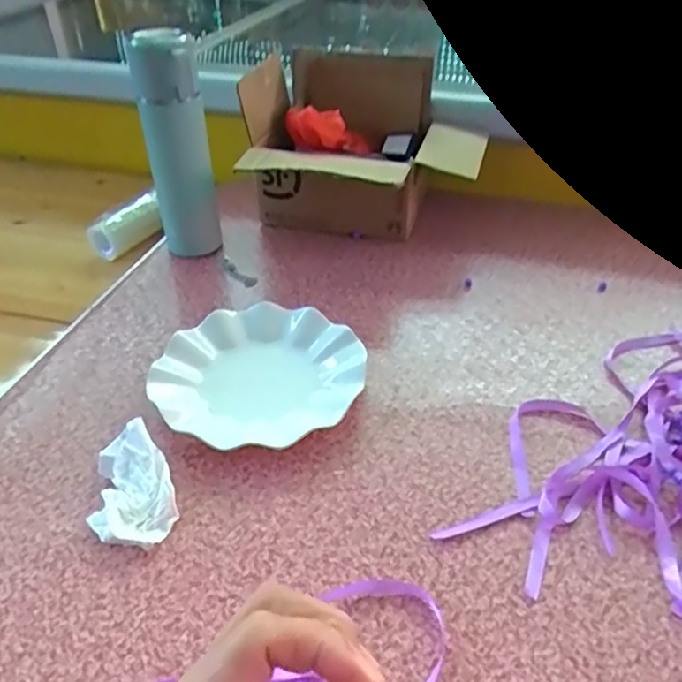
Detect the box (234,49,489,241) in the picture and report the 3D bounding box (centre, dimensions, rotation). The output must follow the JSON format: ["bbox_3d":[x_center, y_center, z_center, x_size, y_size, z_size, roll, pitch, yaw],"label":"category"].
[{"bbox_3d":[0.027,-0.223,0.742,0.270,0.187,0.211,6,40,8],"label":"box"}]

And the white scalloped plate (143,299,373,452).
[{"bbox_3d":[-0.073,0.029,0.555,0.185,0.026,0.168,-13,41,-15],"label":"white scalloped plate"}]

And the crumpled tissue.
[{"bbox_3d":[-0.159,0.108,0.455,0.058,0.030,0.095,-15,41,-17],"label":"crumpled tissue"}]

